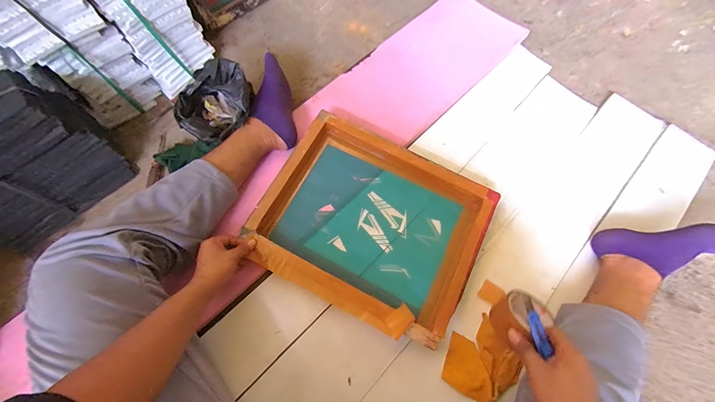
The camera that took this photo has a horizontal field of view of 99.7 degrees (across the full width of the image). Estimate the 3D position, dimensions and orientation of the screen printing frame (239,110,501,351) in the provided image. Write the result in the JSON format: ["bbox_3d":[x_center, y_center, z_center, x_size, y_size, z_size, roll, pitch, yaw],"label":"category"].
[{"bbox_3d":[0.029,0.041,0.647,0.443,0.056,0.368,26,74,10],"label":"screen printing frame"}]

